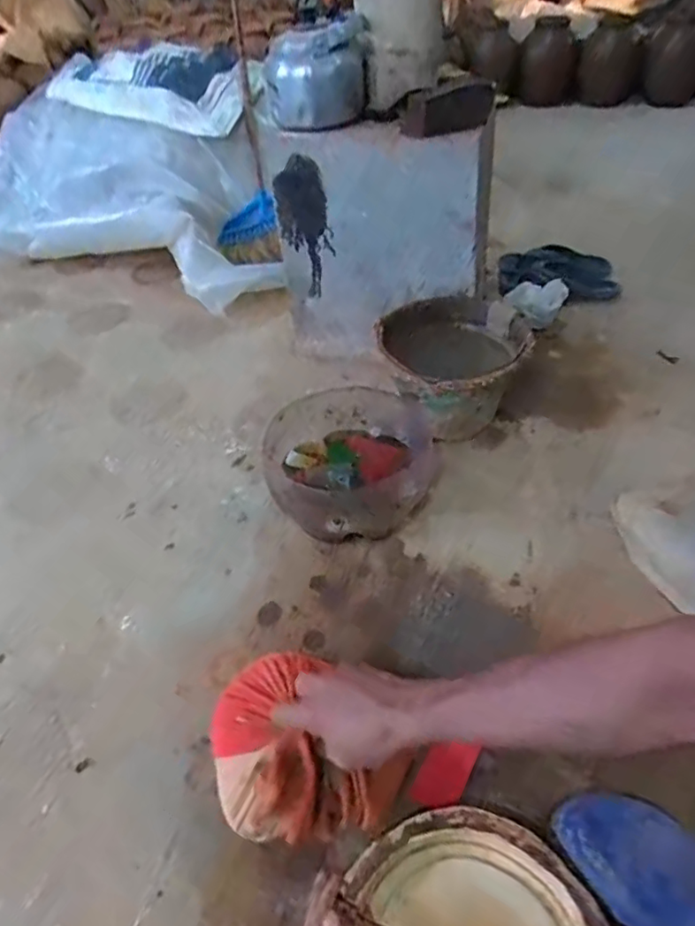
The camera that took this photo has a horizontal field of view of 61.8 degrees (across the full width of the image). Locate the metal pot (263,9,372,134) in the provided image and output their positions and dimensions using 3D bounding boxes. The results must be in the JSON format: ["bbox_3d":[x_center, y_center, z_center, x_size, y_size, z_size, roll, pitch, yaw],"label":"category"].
[{"bbox_3d":[-0.052,-0.650,0.970,0.172,0.123,0.152,-3,44,2],"label":"metal pot"}]

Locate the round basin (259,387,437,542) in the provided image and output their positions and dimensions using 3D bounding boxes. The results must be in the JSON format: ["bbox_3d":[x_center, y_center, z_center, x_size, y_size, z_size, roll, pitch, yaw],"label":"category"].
[{"bbox_3d":[0.004,0.003,0.898,0.256,0.104,0.249,-1,45,1],"label":"round basin"}]

